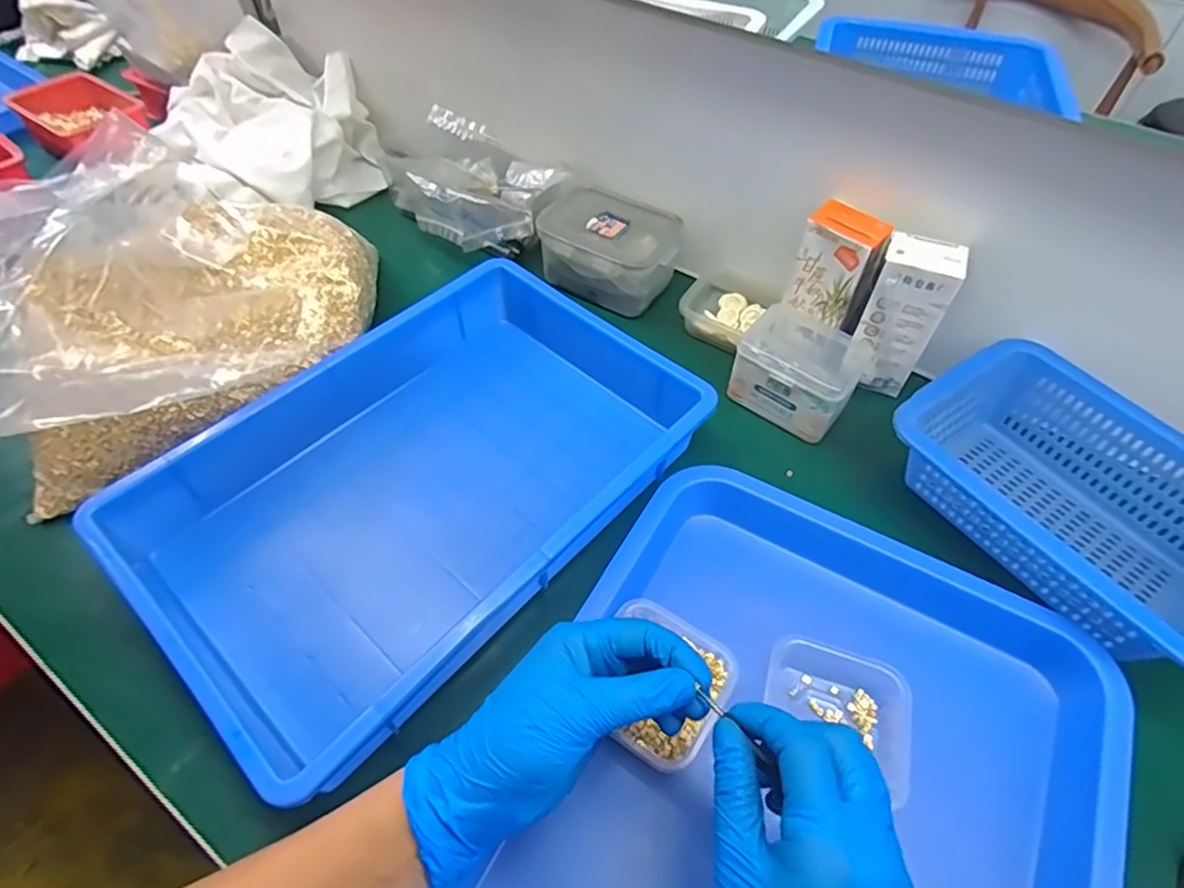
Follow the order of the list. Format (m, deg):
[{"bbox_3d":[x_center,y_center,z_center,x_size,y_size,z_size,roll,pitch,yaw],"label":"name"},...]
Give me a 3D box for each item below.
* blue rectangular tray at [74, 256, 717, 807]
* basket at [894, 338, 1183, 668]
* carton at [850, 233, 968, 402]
[{"bbox_3d":[-0.113,0.023,0.460,0.237,0.069,0.361,36,61,23],"label":"blue rectangular tray"},{"bbox_3d":[0.332,0.039,0.444,0.155,0.075,0.224,-29,59,-21],"label":"basket"},{"bbox_3d":[0.244,-0.101,0.510,0.054,0.126,0.034,23,56,16],"label":"carton"}]

